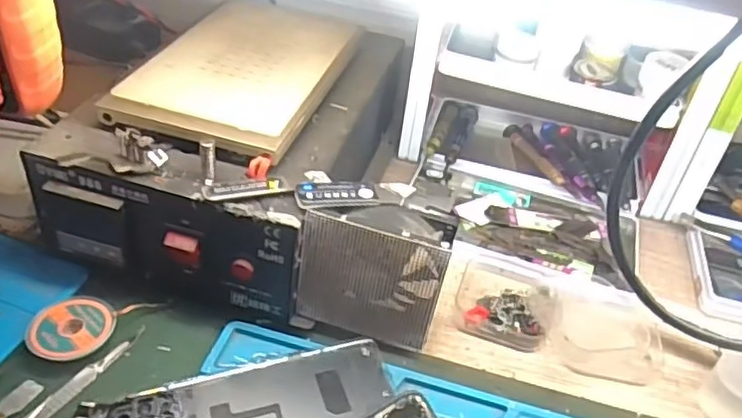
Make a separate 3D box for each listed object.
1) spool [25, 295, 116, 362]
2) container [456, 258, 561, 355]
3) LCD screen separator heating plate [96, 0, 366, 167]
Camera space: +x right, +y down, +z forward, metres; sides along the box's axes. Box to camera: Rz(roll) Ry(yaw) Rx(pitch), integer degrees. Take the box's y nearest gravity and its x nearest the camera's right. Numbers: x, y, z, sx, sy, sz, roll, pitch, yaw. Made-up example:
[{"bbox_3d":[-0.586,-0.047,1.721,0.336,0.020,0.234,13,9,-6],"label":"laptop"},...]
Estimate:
[{"bbox_3d":[-0.170,0.069,0.362,0.043,0.010,0.044,5,39,-4],"label":"spool"},{"bbox_3d":[0.090,0.058,0.419,0.065,0.018,0.060,19,40,14],"label":"container"},{"bbox_3d":[-0.081,-0.094,0.433,0.111,0.018,0.193,15,40,9],"label":"LCD screen separator heating plate"}]

